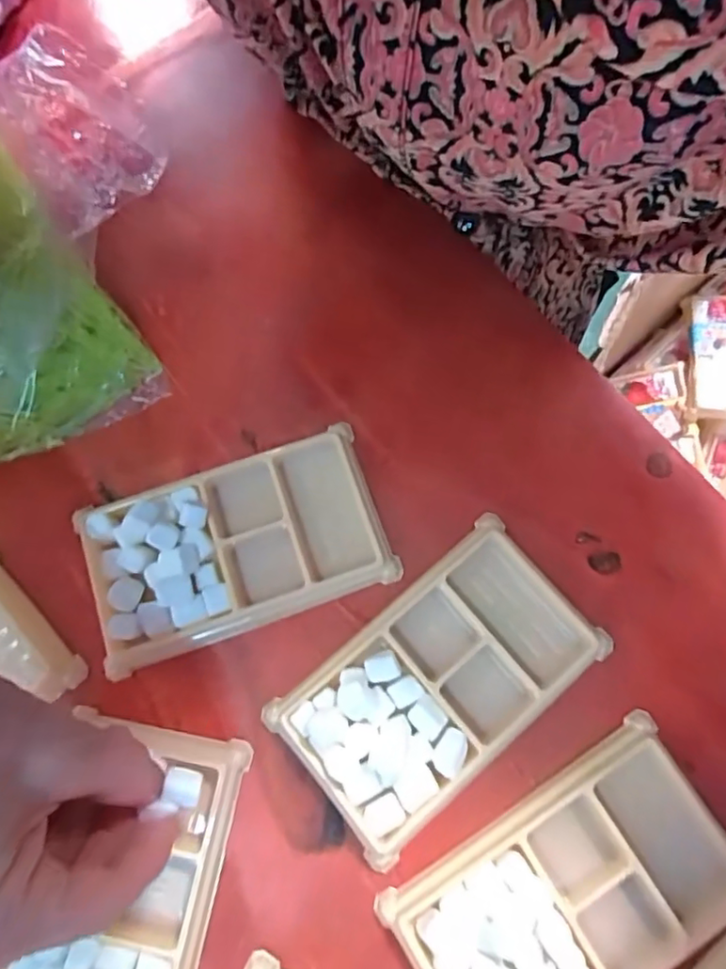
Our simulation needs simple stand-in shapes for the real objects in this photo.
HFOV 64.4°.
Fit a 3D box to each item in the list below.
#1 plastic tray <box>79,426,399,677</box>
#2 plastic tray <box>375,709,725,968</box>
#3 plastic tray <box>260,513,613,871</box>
[{"bbox_3d":[-0.060,0.026,0.263,0.133,0.021,0.077,-18,73,-8],"label":"plastic tray"},{"bbox_3d":[0.083,0.164,0.228,0.135,0.012,0.075,-30,75,-12],"label":"plastic tray"},{"bbox_3d":[0.033,0.083,0.250,0.136,0.016,0.077,-38,77,-14],"label":"plastic tray"}]

